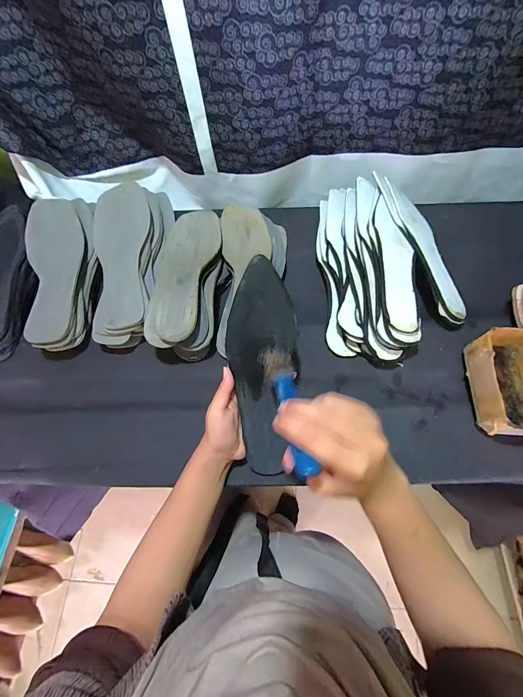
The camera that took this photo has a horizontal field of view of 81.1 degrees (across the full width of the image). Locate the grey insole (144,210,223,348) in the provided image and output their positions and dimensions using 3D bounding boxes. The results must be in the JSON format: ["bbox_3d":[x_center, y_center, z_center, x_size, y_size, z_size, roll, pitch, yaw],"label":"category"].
[{"bbox_3d":[-0.116,-0.115,0.446,0.081,0.024,0.236,7,67,5],"label":"grey insole"}]

